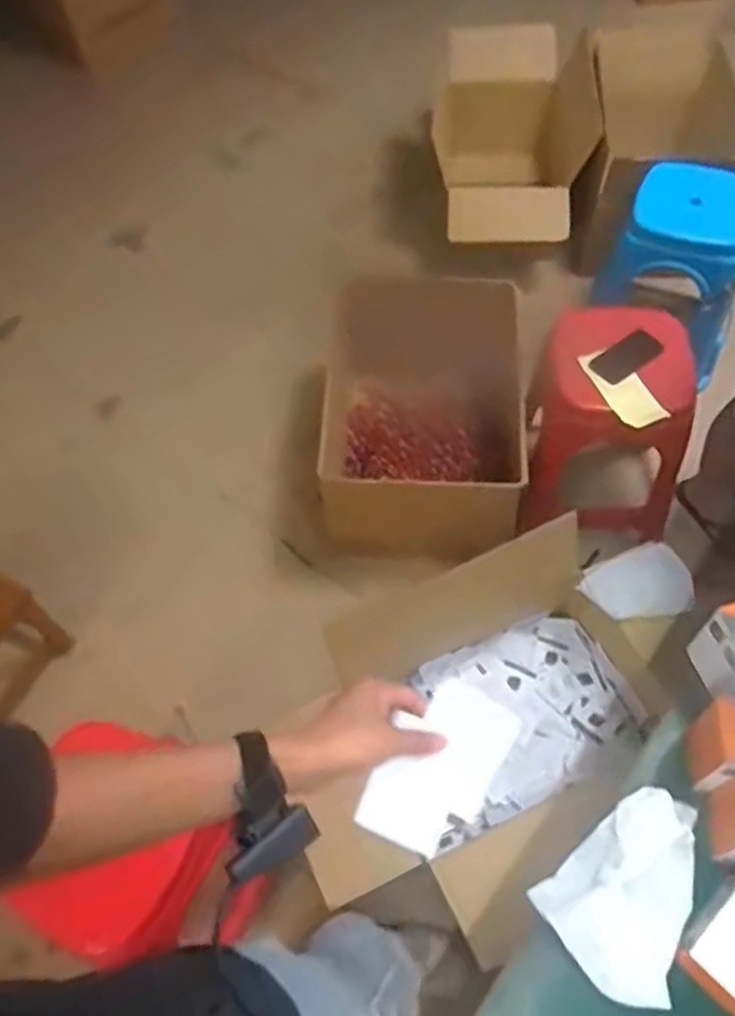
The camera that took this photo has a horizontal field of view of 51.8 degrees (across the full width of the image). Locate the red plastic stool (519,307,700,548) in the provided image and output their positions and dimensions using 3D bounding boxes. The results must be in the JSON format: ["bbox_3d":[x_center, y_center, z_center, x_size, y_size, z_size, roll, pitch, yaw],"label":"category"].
[{"bbox_3d":[0.488,-0.165,1.597,0.310,0.407,0.294,2,57,4],"label":"red plastic stool"}]

